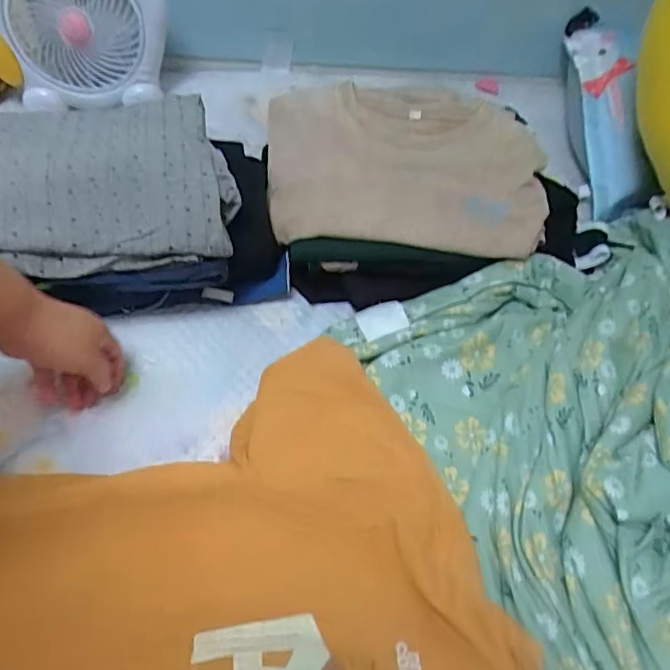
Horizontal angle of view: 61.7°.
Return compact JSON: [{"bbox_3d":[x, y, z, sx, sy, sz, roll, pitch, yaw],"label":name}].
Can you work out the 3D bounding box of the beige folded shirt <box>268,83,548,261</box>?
[{"bbox_3d":[0.096,-0.215,0.726,0.367,0.088,0.222,0,52,-5],"label":"beige folded shirt"}]

